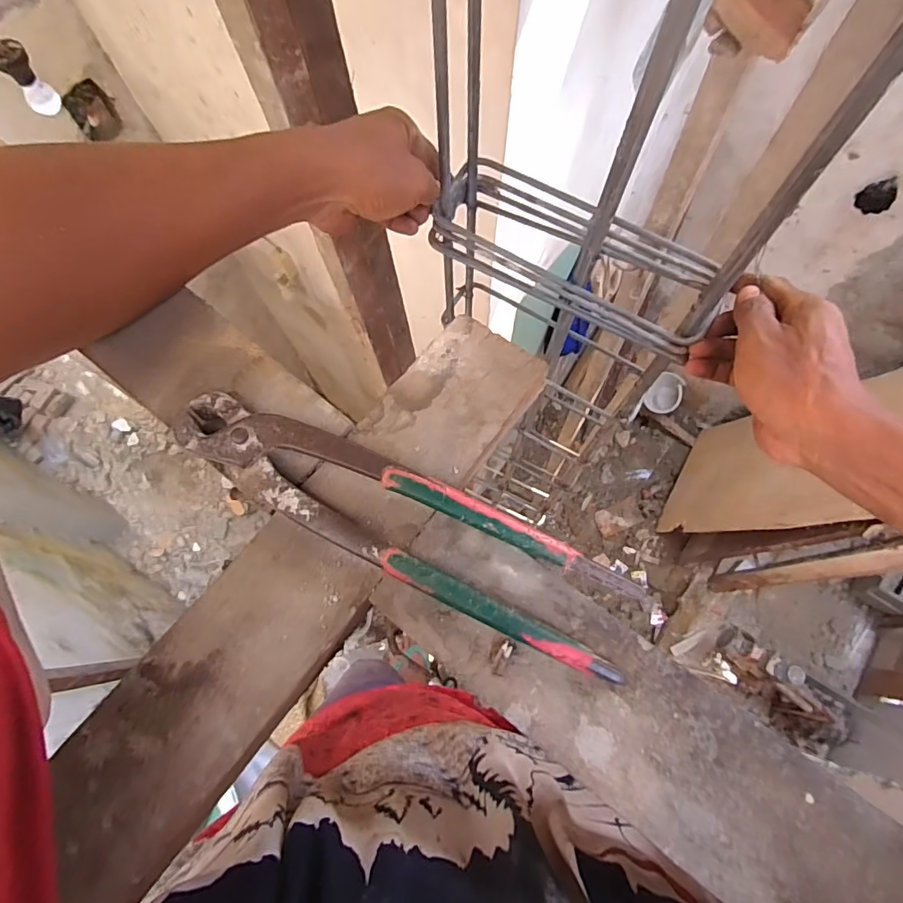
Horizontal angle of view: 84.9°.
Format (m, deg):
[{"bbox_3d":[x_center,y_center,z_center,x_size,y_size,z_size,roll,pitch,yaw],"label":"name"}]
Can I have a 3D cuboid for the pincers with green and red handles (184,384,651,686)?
[{"bbox_3d":[-0.020,0.029,0.215,0.218,0.019,0.046,26,73,9],"label":"pincers with green and red handles"}]

